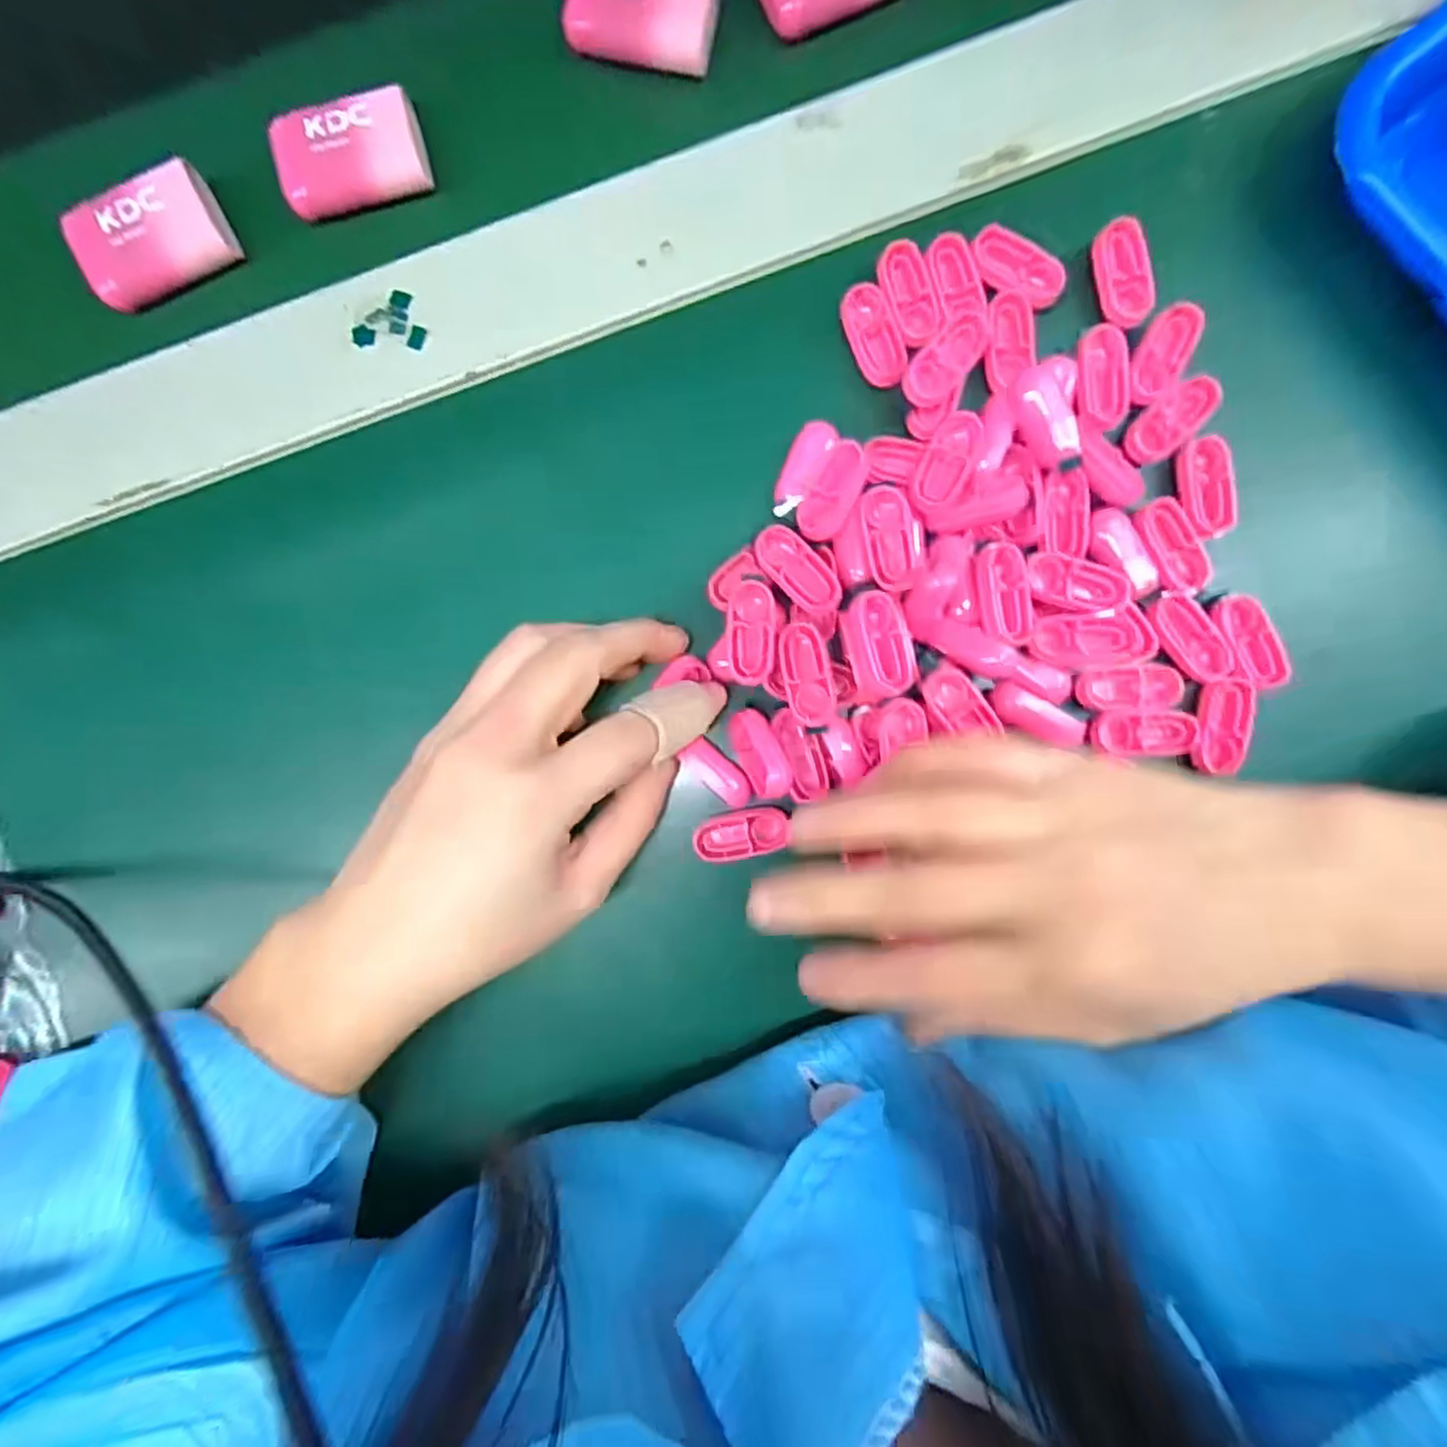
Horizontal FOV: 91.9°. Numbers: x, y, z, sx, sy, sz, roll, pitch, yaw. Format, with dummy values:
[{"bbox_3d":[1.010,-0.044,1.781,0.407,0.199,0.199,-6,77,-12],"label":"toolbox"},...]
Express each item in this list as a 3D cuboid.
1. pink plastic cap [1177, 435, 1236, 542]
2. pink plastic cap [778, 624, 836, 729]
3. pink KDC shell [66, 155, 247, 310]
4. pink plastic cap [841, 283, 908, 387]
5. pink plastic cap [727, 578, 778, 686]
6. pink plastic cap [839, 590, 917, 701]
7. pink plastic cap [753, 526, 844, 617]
[{"bbox_3d":[0.167,-0.082,0.242,0.015,0.006,0.034,-10,88,0],"label":"pink plastic cap"},{"bbox_3d":[0.028,-0.016,0.236,0.016,0.008,0.034,-9,88,0],"label":"pink plastic cap"},{"bbox_3d":[-0.206,-0.175,0.252,0.052,0.014,0.031,-29,88,0],"label":"pink KDC shell"},{"bbox_3d":[0.052,-0.135,0.244,0.016,0.004,0.036,-22,88,0],"label":"pink plastic cap"},{"bbox_3d":[0.009,-0.031,0.234,0.016,0.004,0.034,1,89,1],"label":"pink plastic cap"},{"bbox_3d":[0.052,-0.026,0.232,0.020,0.007,0.034,-15,88,0],"label":"pink plastic cap"},{"bbox_3d":[0.025,-0.052,0.235,0.016,0.005,0.034,-43,88,0],"label":"pink plastic cap"}]

